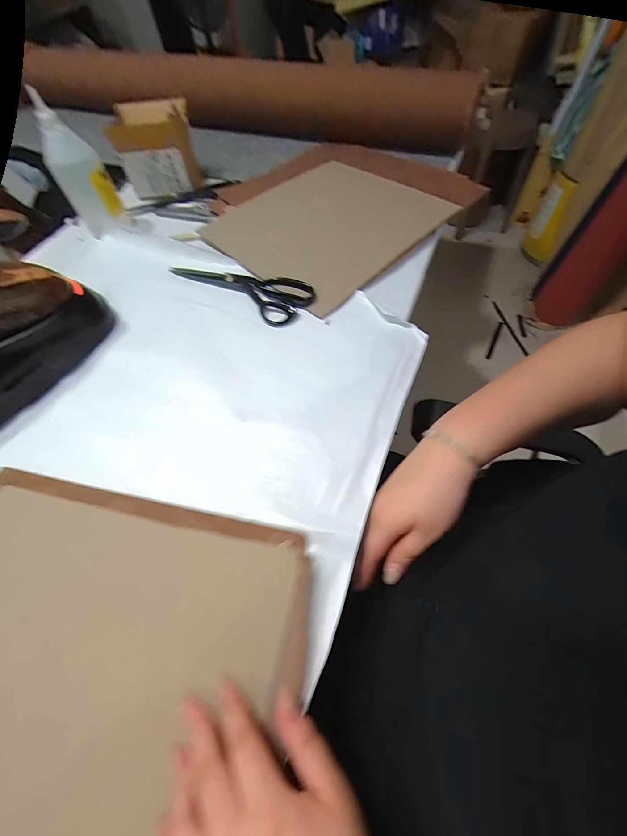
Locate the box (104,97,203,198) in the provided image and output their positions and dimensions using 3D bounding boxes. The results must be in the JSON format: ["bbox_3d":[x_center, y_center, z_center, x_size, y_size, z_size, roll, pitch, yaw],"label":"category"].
[{"bbox_3d":[-0.308,-0.529,0.651,0.133,0.121,0.108,-6,60,-1],"label":"box"}]

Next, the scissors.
[{"bbox_3d":[-0.118,-0.215,0.518,0.247,0.016,0.084,29,65,18],"label":"scissors"}]

